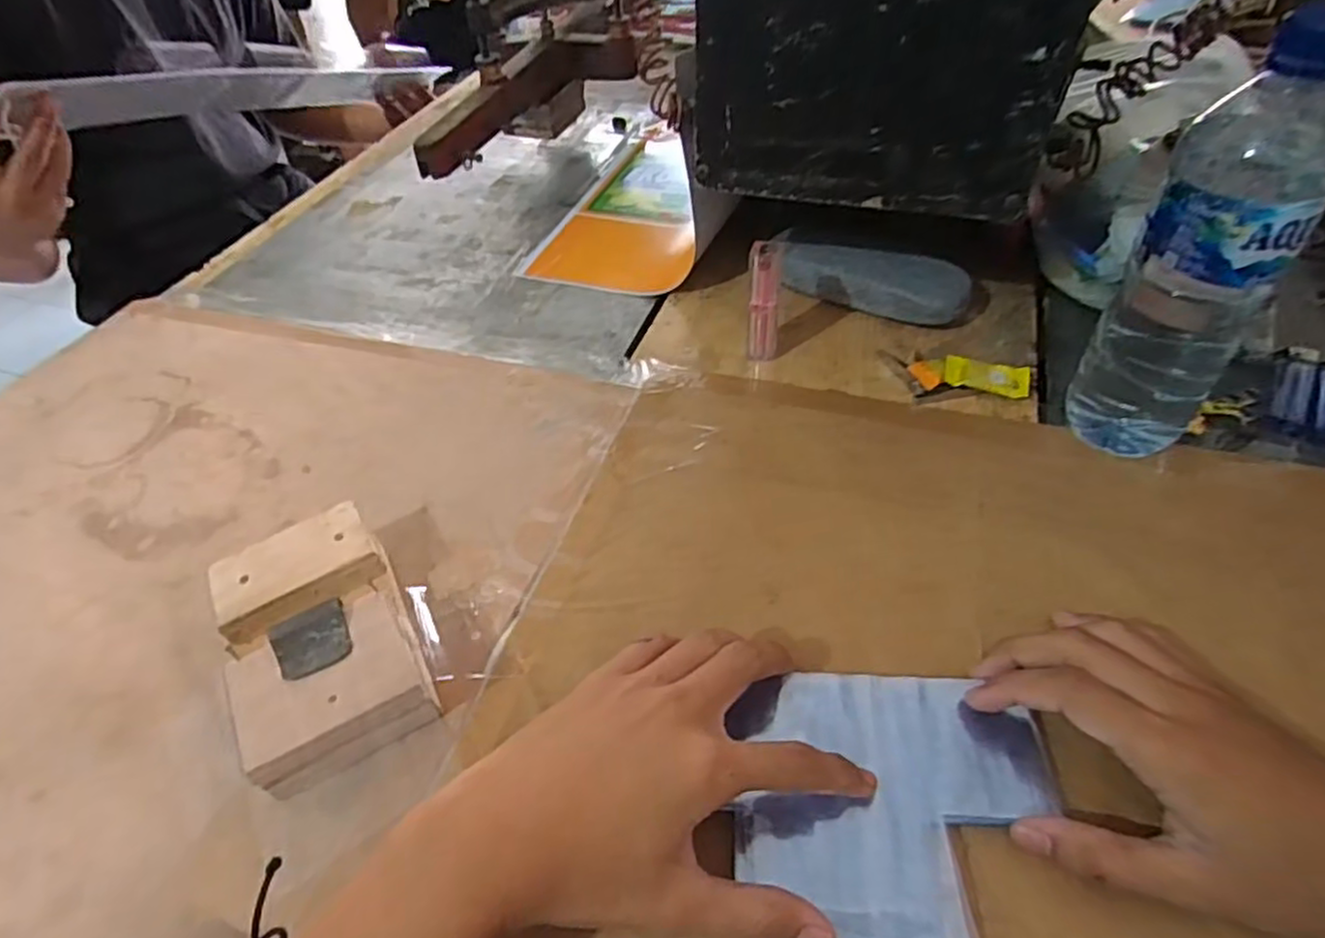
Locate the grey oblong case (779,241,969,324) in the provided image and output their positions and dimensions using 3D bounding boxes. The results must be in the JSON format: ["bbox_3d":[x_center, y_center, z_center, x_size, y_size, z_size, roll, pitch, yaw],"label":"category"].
[{"bbox_3d":[0.159,-0.141,0.542,0.135,0.033,0.057,23,54,25],"label":"grey oblong case"}]

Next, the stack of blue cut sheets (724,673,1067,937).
[{"bbox_3d":[0.098,0.138,0.300,0.131,0.009,0.106,-2,47,4],"label":"stack of blue cut sheets"}]

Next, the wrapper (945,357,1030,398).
[{"bbox_3d":[0.214,-0.060,0.472,0.052,0.004,0.026,7,62,10],"label":"wrapper"}]

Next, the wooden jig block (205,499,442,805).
[{"bbox_3d":[-0.165,0.084,0.351,0.077,0.038,0.132,-26,50,-16],"label":"wooden jig block"}]

